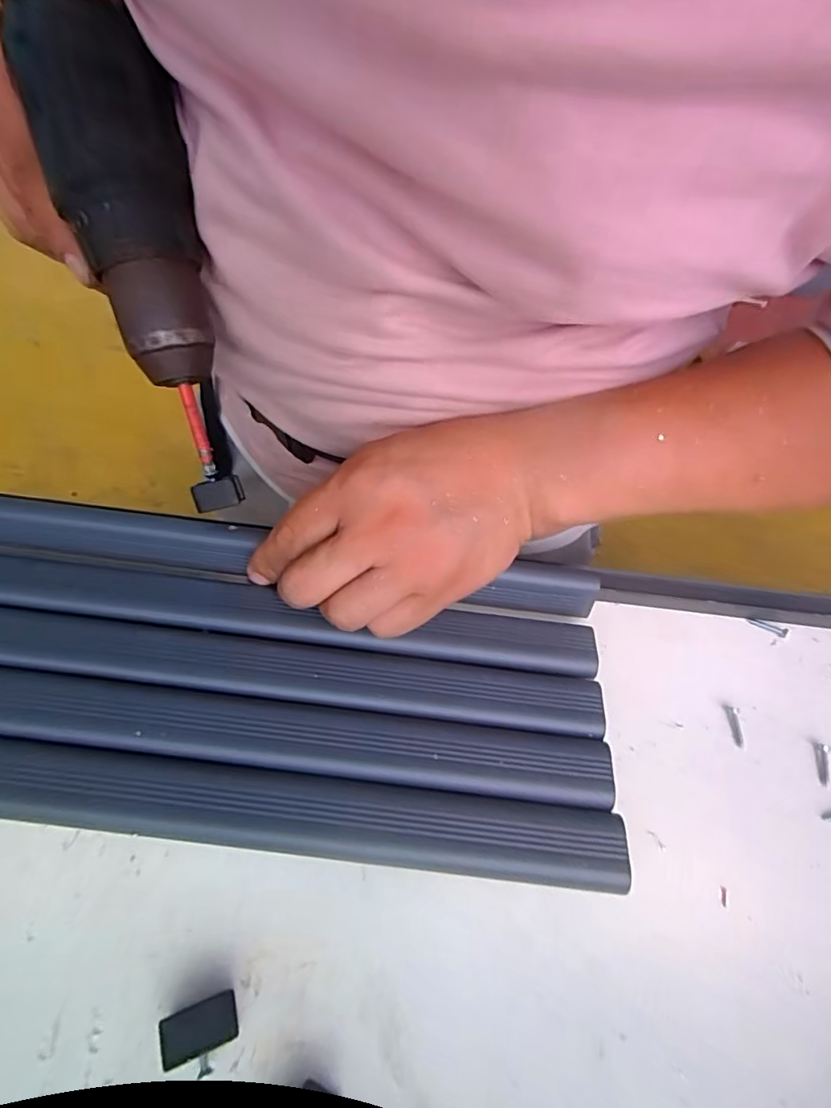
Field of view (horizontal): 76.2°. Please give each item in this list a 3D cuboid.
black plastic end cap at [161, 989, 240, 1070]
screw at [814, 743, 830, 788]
[{"bbox_3d":[-0.071,0.157,0.175,0.024,0.005,0.014,-14,54,-16],"label":"black plastic end cap"},{"bbox_3d":[0.191,0.098,0.248,0.006,0.004,0.021,24,53,13],"label":"screw"}]

